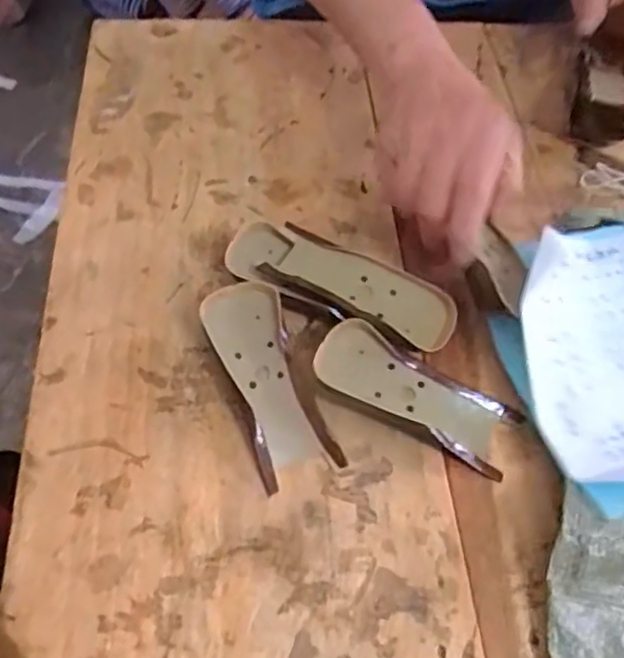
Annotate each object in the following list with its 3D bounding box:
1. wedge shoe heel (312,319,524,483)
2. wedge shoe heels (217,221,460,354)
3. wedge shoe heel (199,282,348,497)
[{"bbox_3d":[0.061,0.038,0.384,0.119,0.021,0.046,24,60,12],"label":"wedge shoe heel"},{"bbox_3d":[0.018,-0.028,0.415,0.146,0.018,0.050,21,60,11],"label":"wedge shoe heels"},{"bbox_3d":[-0.026,0.027,0.381,0.046,0.020,0.119,-18,61,-13],"label":"wedge shoe heel"}]

